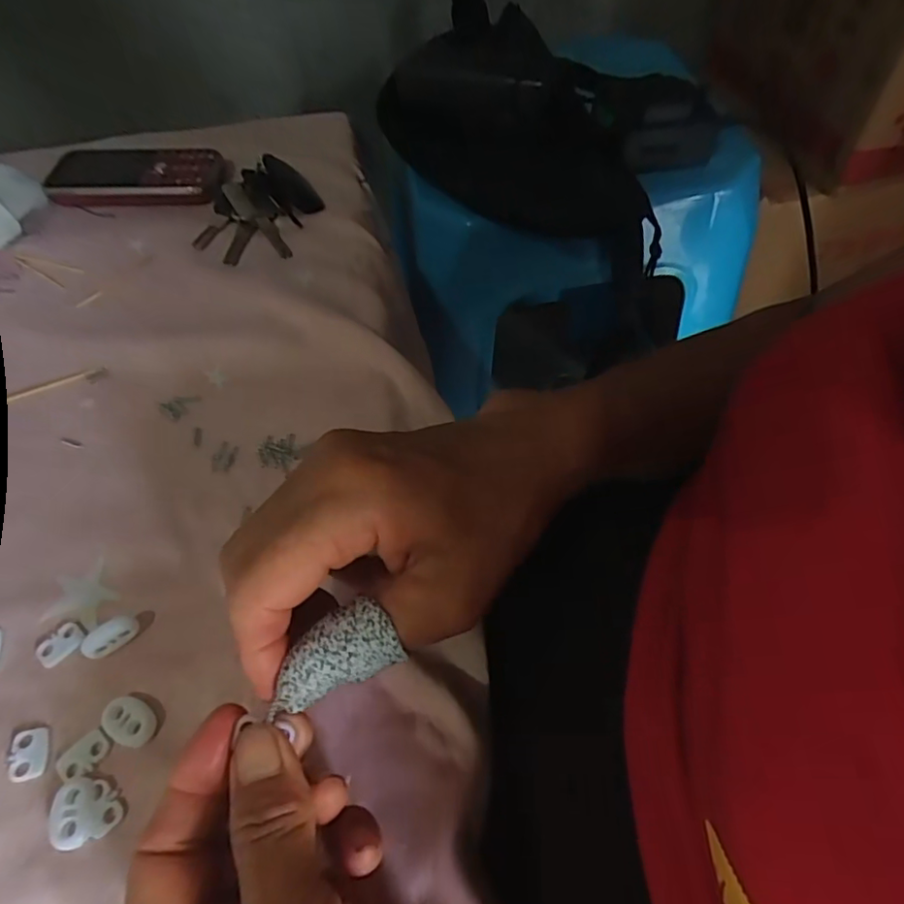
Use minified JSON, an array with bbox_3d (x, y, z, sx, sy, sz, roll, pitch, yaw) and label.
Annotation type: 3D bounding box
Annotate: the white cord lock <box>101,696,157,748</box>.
[{"bbox_3d":[-0.127,0.106,0.230,0.021,0.005,0.015,20,60,14],"label":"white cord lock"}]

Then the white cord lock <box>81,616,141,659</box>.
[{"bbox_3d":[-0.143,0.078,0.246,0.022,0.011,0.009,-35,62,-19],"label":"white cord lock"}]

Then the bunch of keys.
[{"bbox_3d":[-0.133,-0.172,0.402,0.072,0.015,0.100,5,57,5],"label":"bunch of keys"}]

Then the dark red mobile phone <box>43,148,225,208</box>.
[{"bbox_3d":[-0.230,-0.204,0.431,0.124,0.014,0.055,2,57,3],"label":"dark red mobile phone"}]

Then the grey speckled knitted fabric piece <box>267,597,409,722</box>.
[{"bbox_3d":[-0.039,0.064,0.184,0.042,0.012,0.022,-22,59,-12],"label":"grey speckled knitted fabric piece"}]

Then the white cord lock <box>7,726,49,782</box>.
[{"bbox_3d":[-0.164,0.116,0.225,0.013,0.004,0.018,-17,58,-9],"label":"white cord lock"}]

